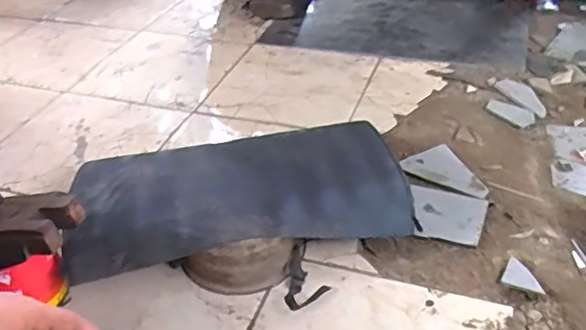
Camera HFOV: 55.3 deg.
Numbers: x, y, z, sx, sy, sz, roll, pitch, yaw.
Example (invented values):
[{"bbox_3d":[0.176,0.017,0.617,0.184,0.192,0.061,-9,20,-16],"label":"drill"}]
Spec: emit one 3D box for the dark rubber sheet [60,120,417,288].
[{"bbox_3d":[-0.104,0.035,1.082,0.618,0.074,0.336,-10,38,-7],"label":"dark rubber sheet"}]

